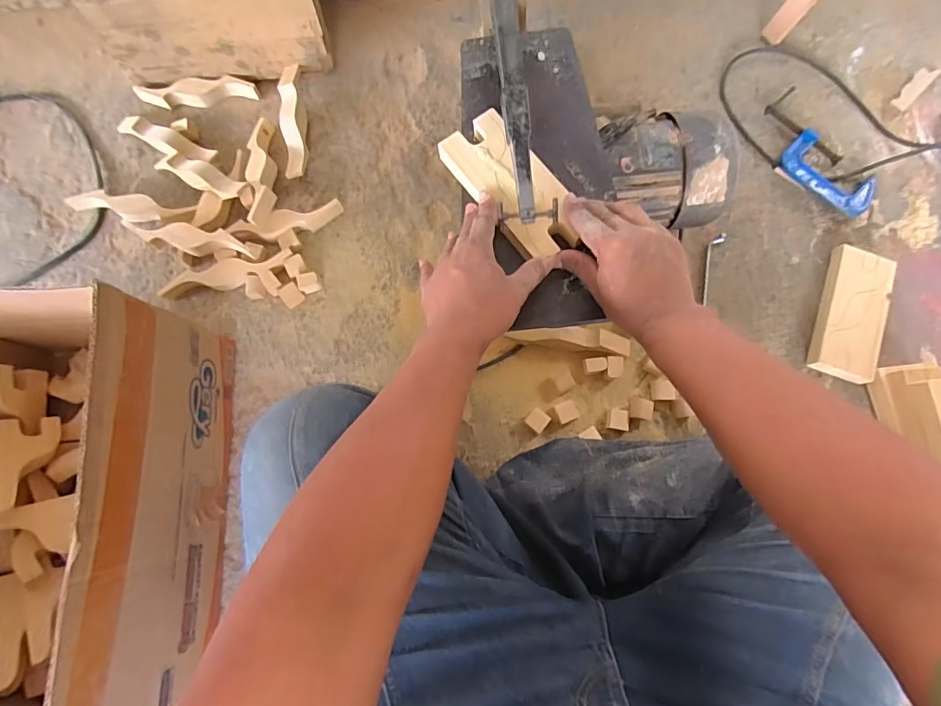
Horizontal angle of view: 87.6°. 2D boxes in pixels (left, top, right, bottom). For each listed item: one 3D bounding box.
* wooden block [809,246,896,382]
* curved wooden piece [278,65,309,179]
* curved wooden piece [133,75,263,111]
[{"bbox_3d":[0.512,-0.051,0.661,0.072,0.032,0.178,21,78,5],"label":"wooden block"},{"bbox_3d":[-0.262,-0.343,0.721,0.030,0.053,0.181,-8,77,-2],"label":"curved wooden piece"},{"bbox_3d":[-0.412,-0.396,0.745,0.166,0.026,0.035,-9,77,-2],"label":"curved wooden piece"}]

